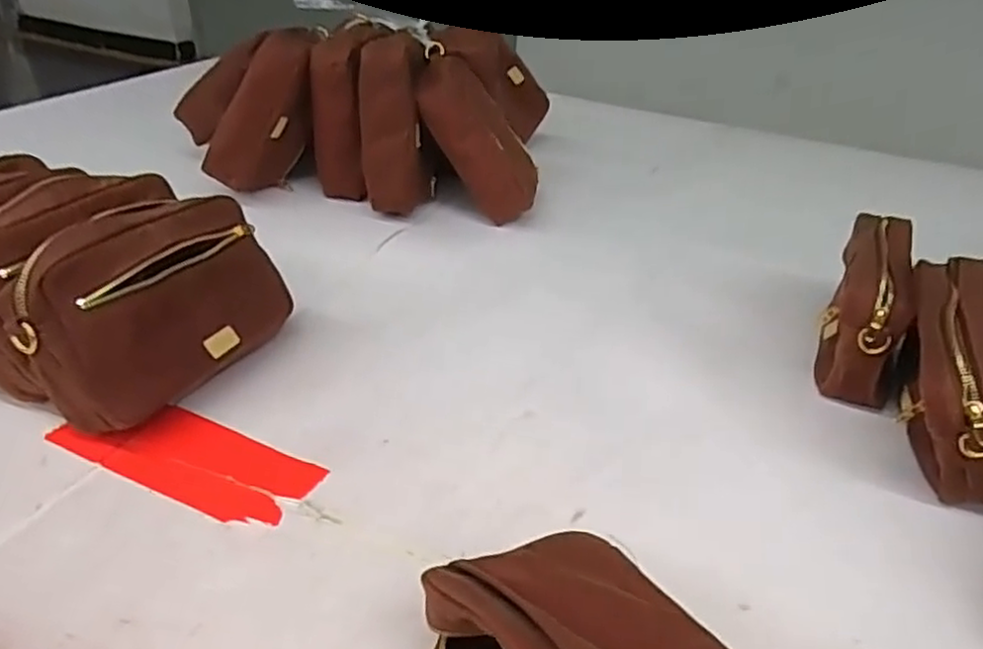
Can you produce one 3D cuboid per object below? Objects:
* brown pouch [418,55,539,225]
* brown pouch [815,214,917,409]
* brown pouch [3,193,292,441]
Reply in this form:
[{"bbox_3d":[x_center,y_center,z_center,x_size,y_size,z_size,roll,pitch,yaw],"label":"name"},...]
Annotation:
[{"bbox_3d":[-0.013,-0.221,0.848,0.072,0.205,0.088,-26,24,23],"label":"brown pouch"},{"bbox_3d":[0.335,-0.018,0.621,0.059,0.117,0.164,15,34,17],"label":"brown pouch"},{"bbox_3d":[-0.242,-0.019,0.517,0.069,0.140,0.190,-9,27,38],"label":"brown pouch"}]

